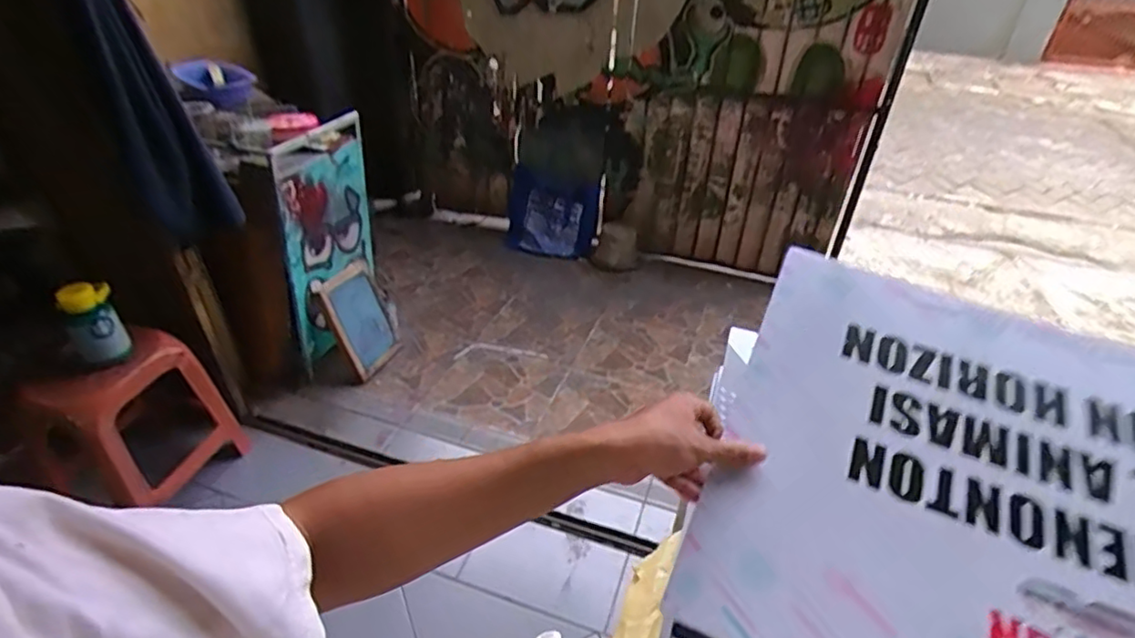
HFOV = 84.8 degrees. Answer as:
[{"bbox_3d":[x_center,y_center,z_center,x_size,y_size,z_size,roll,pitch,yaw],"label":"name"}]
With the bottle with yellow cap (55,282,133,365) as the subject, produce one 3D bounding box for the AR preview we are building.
[{"bbox_3d":[-1.096,0.010,1.440,0.093,0.187,0.104,32,47,32],"label":"bottle with yellow cap"}]

